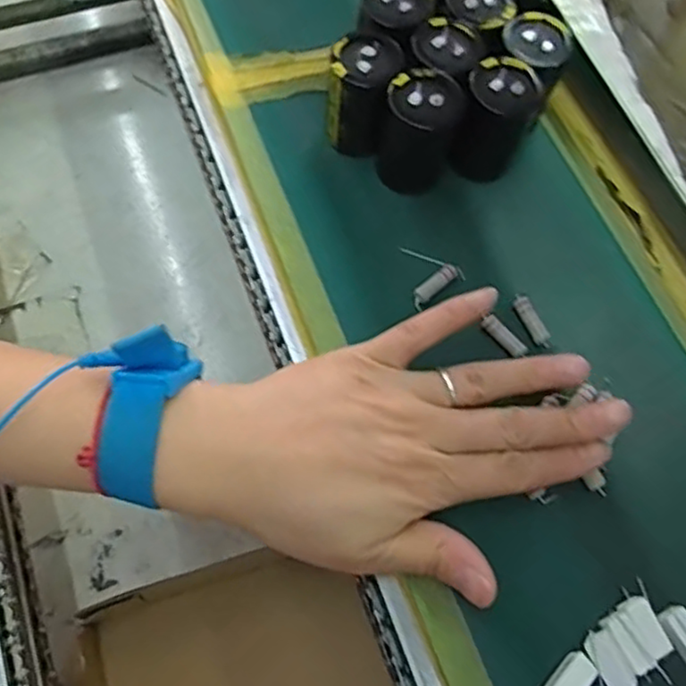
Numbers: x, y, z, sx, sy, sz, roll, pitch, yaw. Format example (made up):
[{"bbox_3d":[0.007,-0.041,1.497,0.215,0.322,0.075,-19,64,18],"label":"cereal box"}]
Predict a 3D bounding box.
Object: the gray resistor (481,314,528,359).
[{"bbox_3d":[0.075,-0.003,0.312,0.008,0.005,0.024,-37,74,-15],"label":"gray resistor"}]

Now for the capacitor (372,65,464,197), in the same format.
[{"bbox_3d":[0.037,-0.103,0.331,0.034,0.056,0.031,1,69,-2],"label":"capacitor"}]

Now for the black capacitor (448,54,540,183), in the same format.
[{"bbox_3d":[0.076,-0.110,0.335,0.035,0.052,0.033,1,69,-2],"label":"black capacitor"}]

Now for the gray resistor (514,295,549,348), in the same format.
[{"bbox_3d":[0.089,-0.010,0.316,0.007,0.005,0.028,-21,71,-10],"label":"gray resistor"}]

